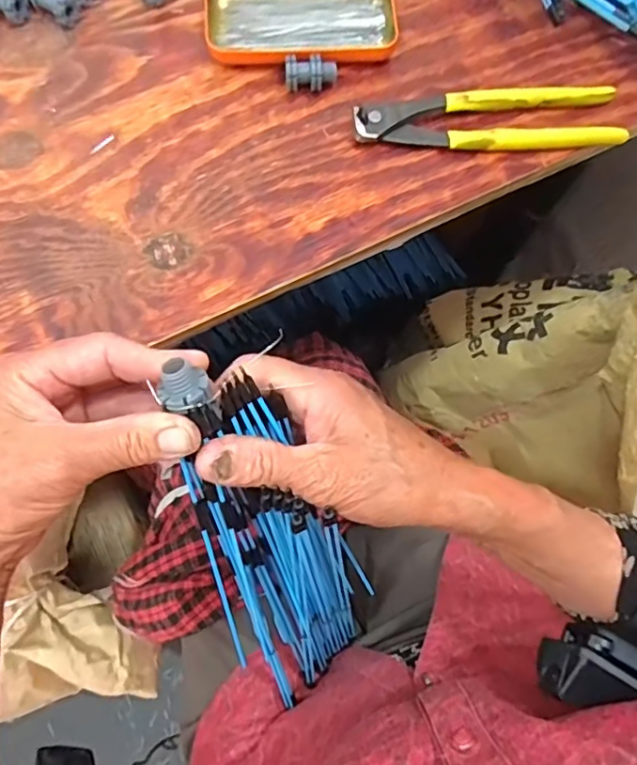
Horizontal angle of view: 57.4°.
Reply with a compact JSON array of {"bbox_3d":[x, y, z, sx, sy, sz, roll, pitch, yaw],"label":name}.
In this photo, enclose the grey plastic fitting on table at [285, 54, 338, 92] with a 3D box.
[{"bbox_3d":[-0.005,-0.227,0.432,0.038,0.023,0.017,-4,73,-4],"label":"grey plastic fitting on table"}]

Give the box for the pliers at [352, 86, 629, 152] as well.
[{"bbox_3d":[0.126,-0.194,0.433,0.198,0.017,0.045,-4,73,-3],"label":"pliers"}]

